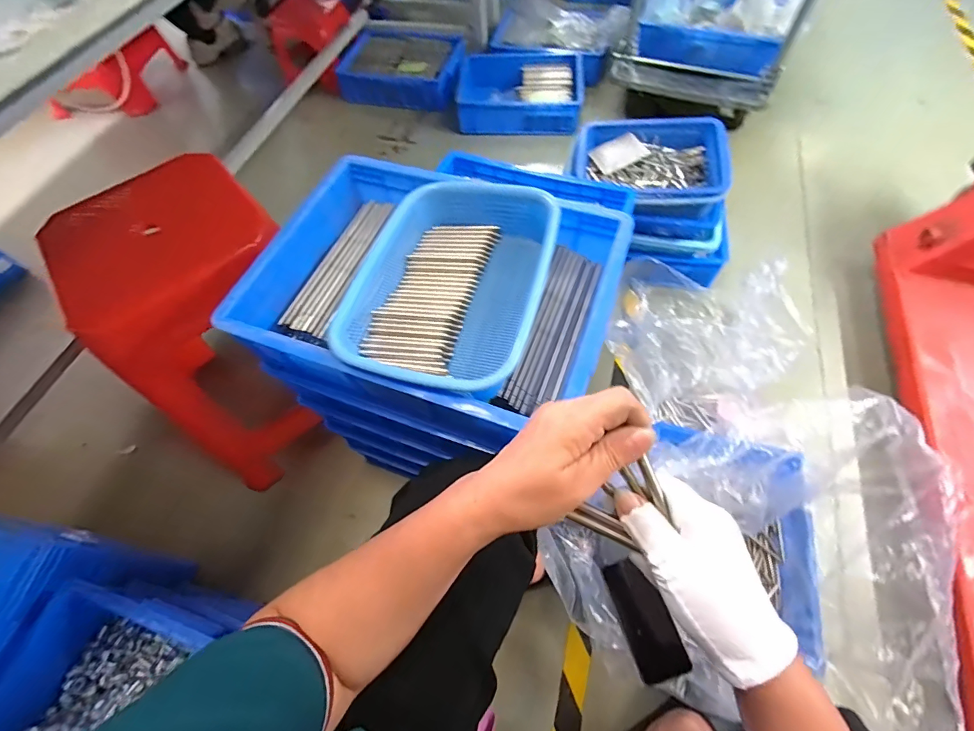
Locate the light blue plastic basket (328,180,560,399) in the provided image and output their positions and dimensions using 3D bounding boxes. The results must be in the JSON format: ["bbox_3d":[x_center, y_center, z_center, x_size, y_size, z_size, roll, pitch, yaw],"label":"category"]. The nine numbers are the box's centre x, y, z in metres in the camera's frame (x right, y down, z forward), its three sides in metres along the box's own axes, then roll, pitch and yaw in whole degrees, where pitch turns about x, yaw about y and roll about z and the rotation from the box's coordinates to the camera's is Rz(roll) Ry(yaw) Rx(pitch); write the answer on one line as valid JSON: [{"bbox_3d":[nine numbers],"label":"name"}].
[{"bbox_3d":[-0.039,-0.095,0.507,0.207,0.081,0.293,13,63,10],"label":"light blue plastic basket"}]

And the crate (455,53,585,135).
[{"bbox_3d":[0.113,-0.940,1.476,0.418,0.144,0.338,-2,61,3],"label":"crate"}]

